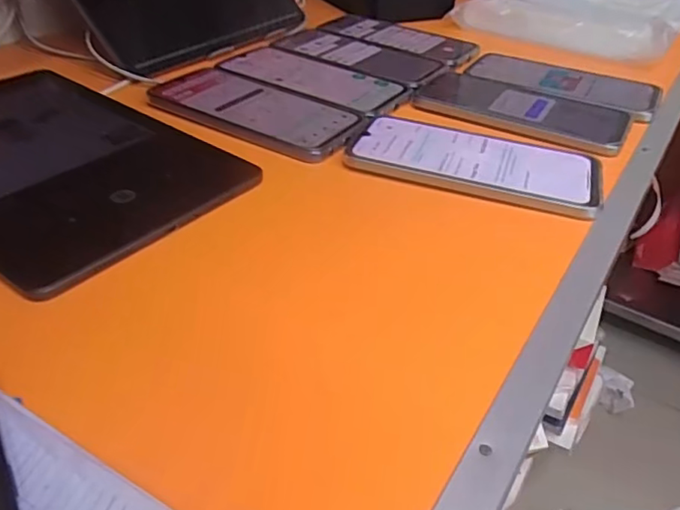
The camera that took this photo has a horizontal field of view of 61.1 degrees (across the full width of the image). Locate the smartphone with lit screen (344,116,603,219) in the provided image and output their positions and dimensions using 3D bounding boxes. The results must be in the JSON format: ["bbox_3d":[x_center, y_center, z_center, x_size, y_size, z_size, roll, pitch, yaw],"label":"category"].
[{"bbox_3d":[0.094,-0.066,0.404,0.168,0.008,0.083,13,38,12],"label":"smartphone with lit screen"}]

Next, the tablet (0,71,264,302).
[{"bbox_3d":[-0.192,-0.068,0.371,0.239,0.011,0.163,25,41,26],"label":"tablet"}]

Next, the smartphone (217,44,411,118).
[{"bbox_3d":[-0.023,-0.160,0.513,0.170,0.004,0.086,23,40,23],"label":"smartphone"}]

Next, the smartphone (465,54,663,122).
[{"bbox_3d":[0.207,-0.164,0.538,0.171,0.004,0.090,22,40,22],"label":"smartphone"}]

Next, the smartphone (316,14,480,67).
[{"bbox_3d":[0.063,-0.239,0.627,0.173,0.004,0.076,22,40,23],"label":"smartphone"}]

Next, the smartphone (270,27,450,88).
[{"bbox_3d":[0.020,-0.199,0.572,0.169,0.004,0.091,22,40,22],"label":"smartphone"}]

